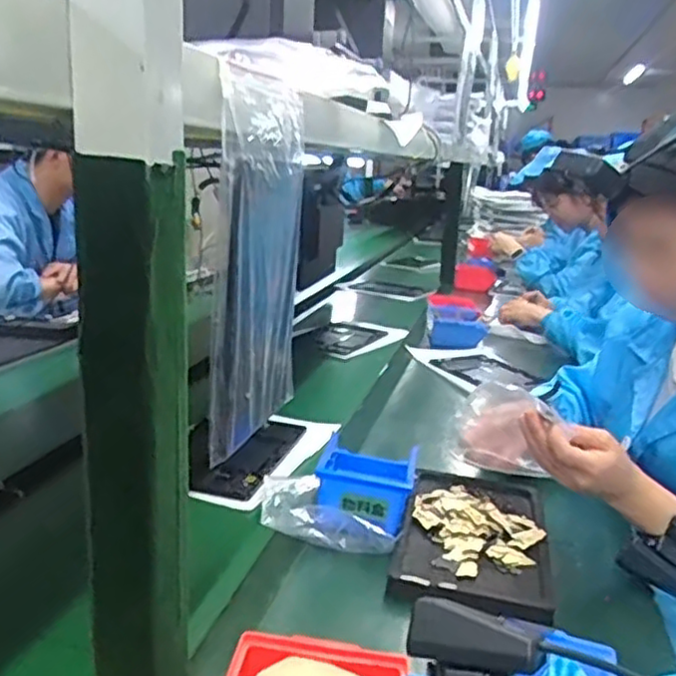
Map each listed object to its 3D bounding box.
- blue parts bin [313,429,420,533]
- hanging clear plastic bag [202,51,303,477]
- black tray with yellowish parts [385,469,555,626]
[{"bbox_3d":[0.034,0.166,0.806,0.111,0.053,0.151,8,16,8],"label":"blue parts bin"},{"bbox_3d":[-0.066,-0.066,0.595,0.037,0.293,0.182,5,15,7],"label":"hanging clear plastic bag"},{"bbox_3d":[0.151,0.210,0.762,0.152,0.027,0.268,6,15,12],"label":"black tray with yellowish parts"}]

